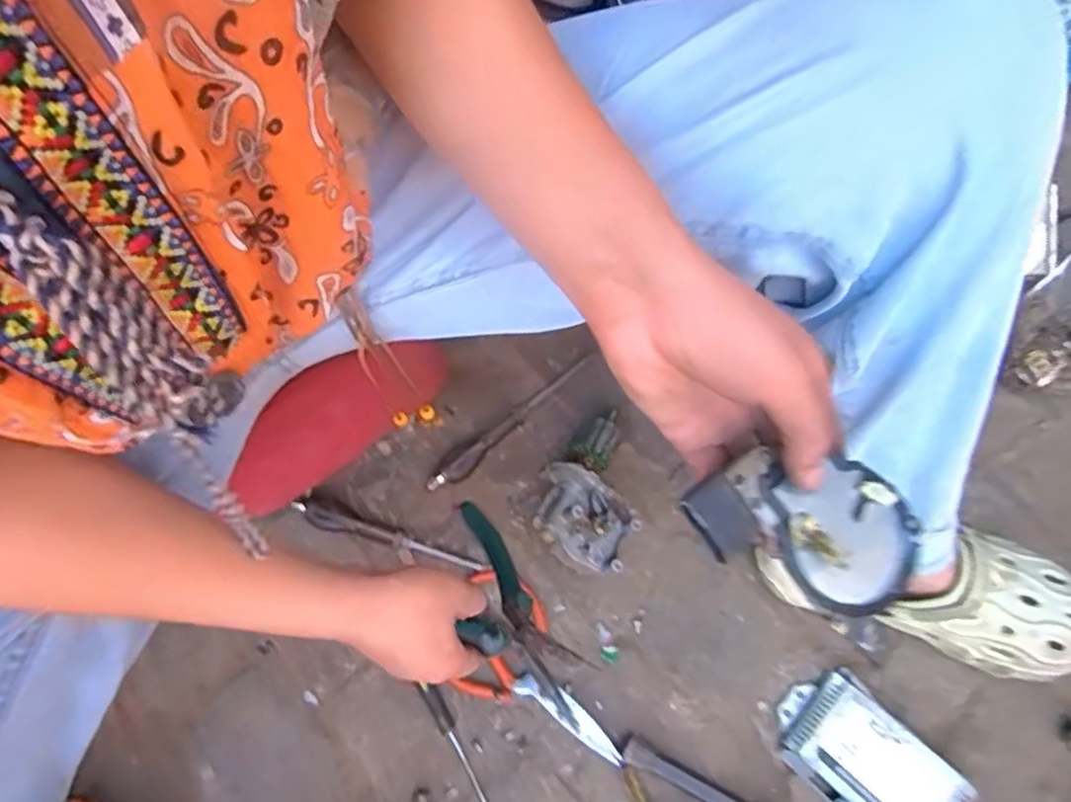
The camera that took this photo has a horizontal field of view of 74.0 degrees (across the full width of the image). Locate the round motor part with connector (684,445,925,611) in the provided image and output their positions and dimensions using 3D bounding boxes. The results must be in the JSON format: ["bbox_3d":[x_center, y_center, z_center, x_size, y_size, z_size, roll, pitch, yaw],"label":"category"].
[{"bbox_3d":[0.116,0.053,0.318,0.105,0.028,0.061,25,71,-6],"label":"round motor part with connector"}]

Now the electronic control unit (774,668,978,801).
[{"bbox_3d":[0.278,0.304,0.585,0.088,0.032,0.156,-39,73,-15],"label":"electronic control unit"}]

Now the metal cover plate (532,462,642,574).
[{"bbox_3d":[0.044,0.111,0.663,0.099,0.057,0.081,27,70,10],"label":"metal cover plate"}]

